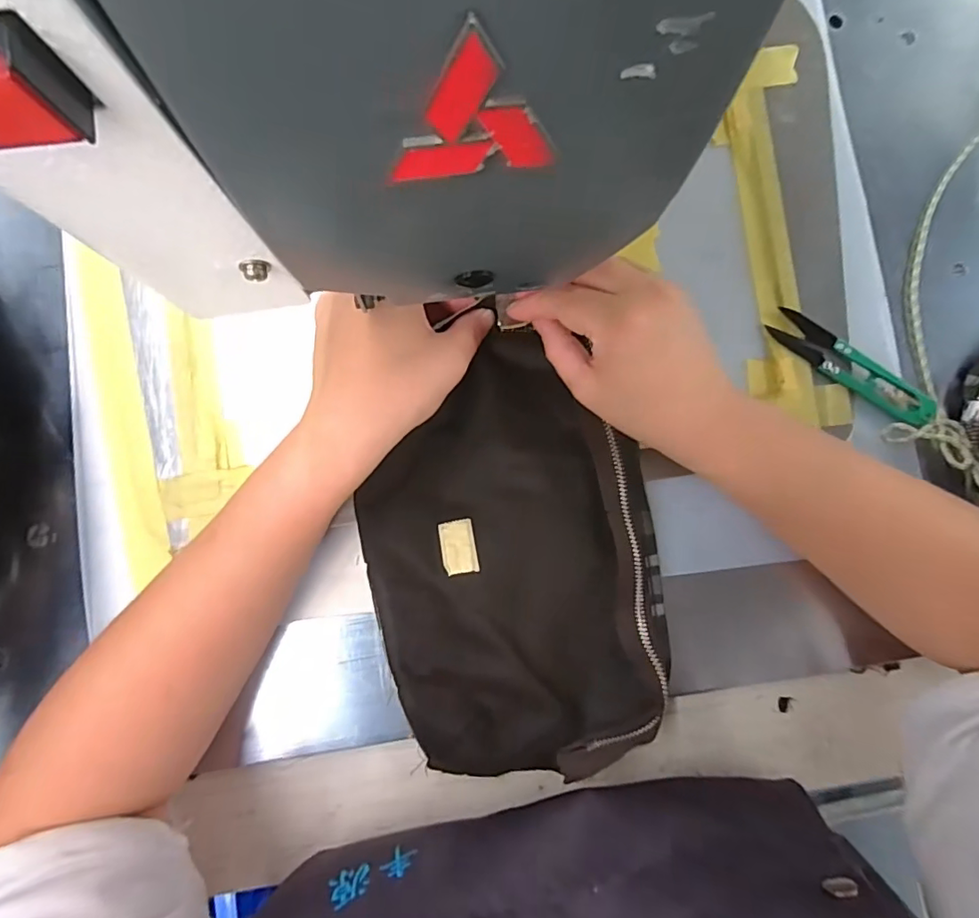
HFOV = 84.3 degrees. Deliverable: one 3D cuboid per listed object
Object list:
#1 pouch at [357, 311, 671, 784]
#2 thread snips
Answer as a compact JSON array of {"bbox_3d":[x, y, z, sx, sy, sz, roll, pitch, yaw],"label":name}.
[{"bbox_3d":[0.014,0.053,0.298,0.154,0.020,0.230,-10,87,-3],"label":"pouch"},{"bbox_3d":[0.214,-0.055,0.317,0.102,0.013,0.025,33,86,0],"label":"thread snips"}]

